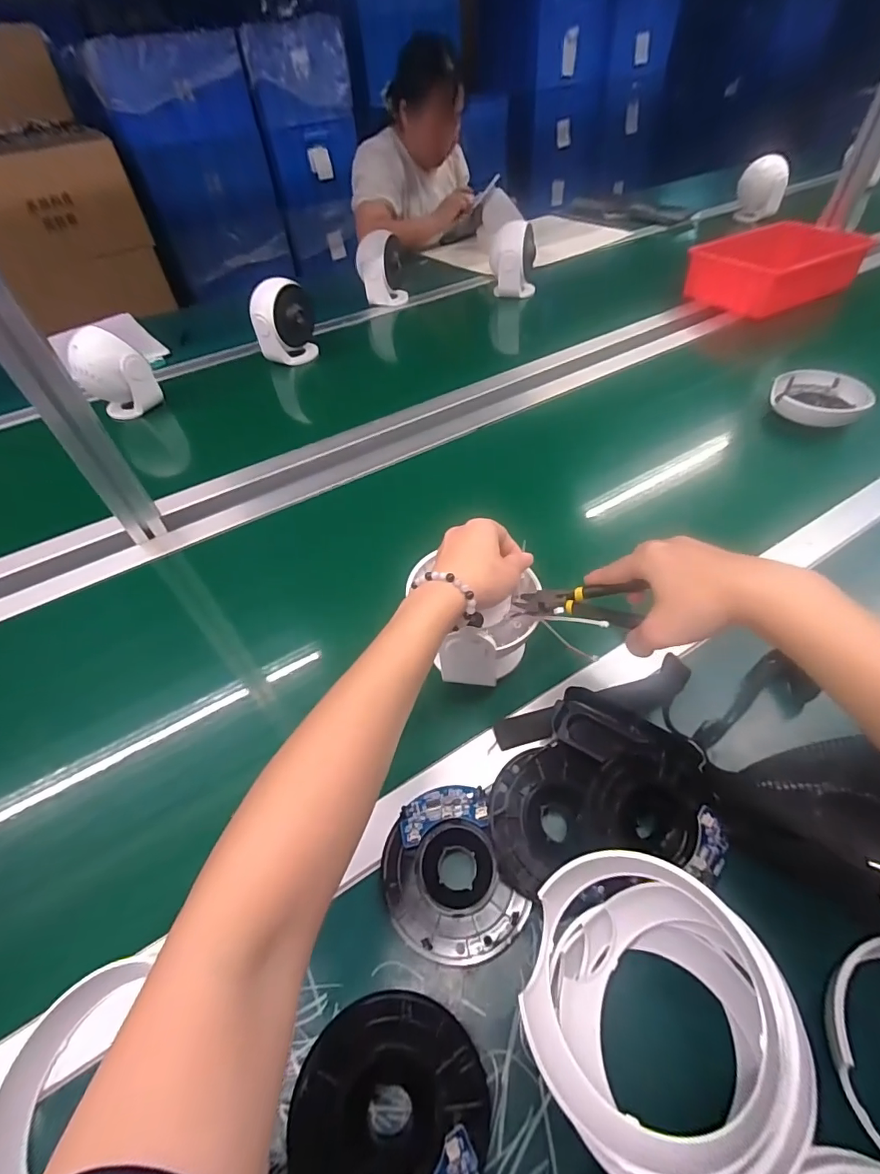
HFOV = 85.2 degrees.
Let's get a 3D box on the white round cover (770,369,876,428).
[{"bbox_3d":[0.531,-0.263,0.671,0.117,0.042,0.090,20,47,21],"label":"white round cover"}]

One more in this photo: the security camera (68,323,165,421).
[{"bbox_3d":[-0.539,-0.347,0.794,0.086,0.136,0.079,11,44,13],"label":"security camera"}]

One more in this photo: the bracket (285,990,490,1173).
[{"bbox_3d":[-0.027,0.284,0.258,0.103,0.023,0.095,-1,43,1],"label":"bracket"}]

